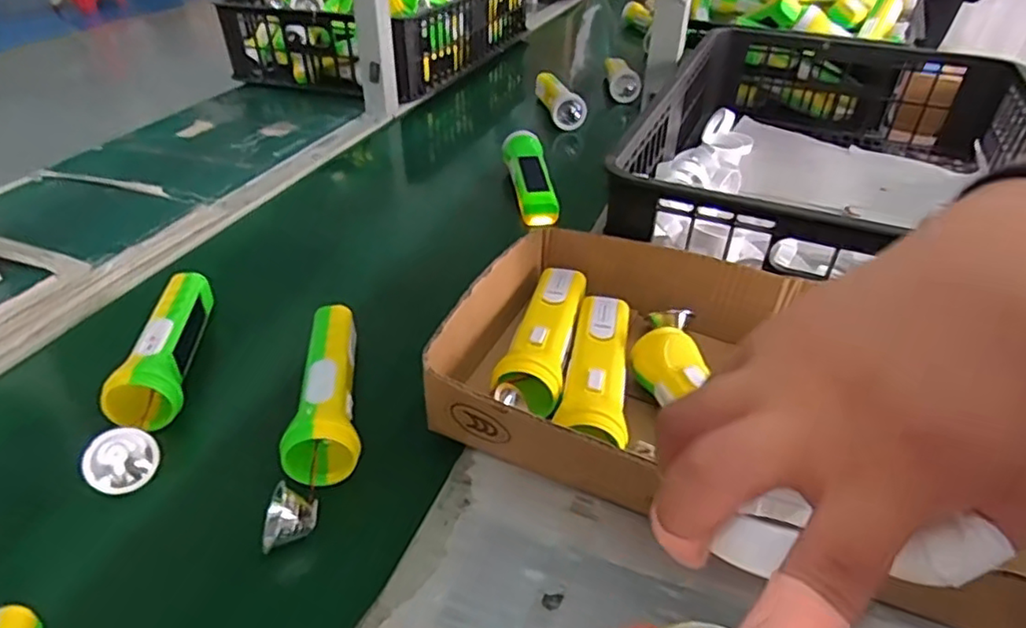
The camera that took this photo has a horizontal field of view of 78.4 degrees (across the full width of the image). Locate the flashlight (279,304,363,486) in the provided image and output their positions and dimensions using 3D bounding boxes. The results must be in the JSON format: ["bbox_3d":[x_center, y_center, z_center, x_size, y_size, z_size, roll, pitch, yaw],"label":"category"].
[{"bbox_3d":[-0.147,0.052,0.485,0.051,0.047,0.157,-7,38,-11],"label":"flashlight"}]

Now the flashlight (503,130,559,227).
[{"bbox_3d":[0.023,-0.171,0.786,0.050,0.046,0.171,-5,38,-8],"label":"flashlight"}]

